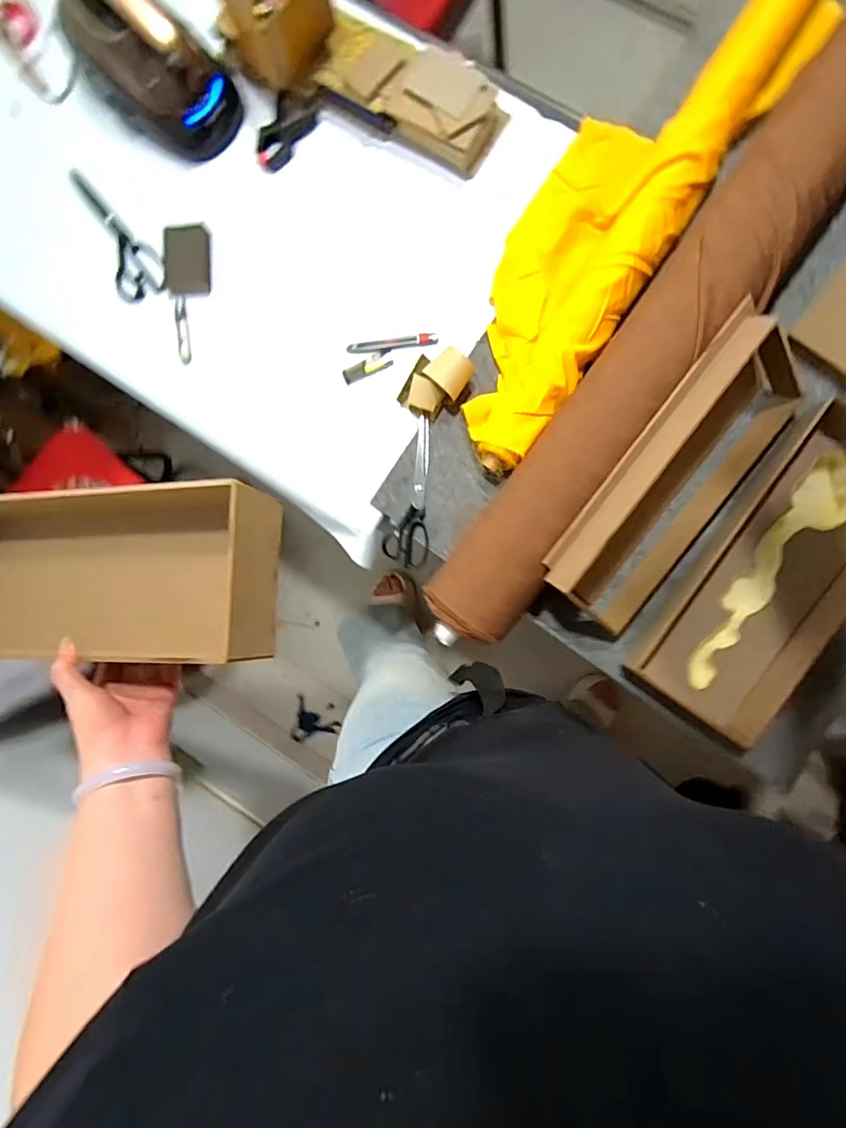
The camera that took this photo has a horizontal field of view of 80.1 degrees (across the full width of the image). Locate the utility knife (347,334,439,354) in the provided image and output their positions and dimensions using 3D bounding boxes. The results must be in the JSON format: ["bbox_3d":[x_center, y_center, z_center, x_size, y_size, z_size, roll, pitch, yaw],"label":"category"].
[{"bbox_3d":[-0.048,-0.341,0.777,0.140,0.007,0.018,-3,90,5],"label":"utility knife"}]

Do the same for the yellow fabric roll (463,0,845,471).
[{"bbox_3d":[0.257,-0.495,0.705,0.215,0.085,0.740,36,93,4],"label":"yellow fabric roll"}]

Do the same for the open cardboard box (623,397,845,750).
[{"bbox_3d":[0.468,0.006,0.669,0.153,0.117,0.439,35,93,4],"label":"open cardboard box"}]

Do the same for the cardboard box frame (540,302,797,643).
[{"bbox_3d":[0.339,-0.110,0.678,0.157,0.124,0.423,37,93,4],"label":"cardboard box frame"}]

